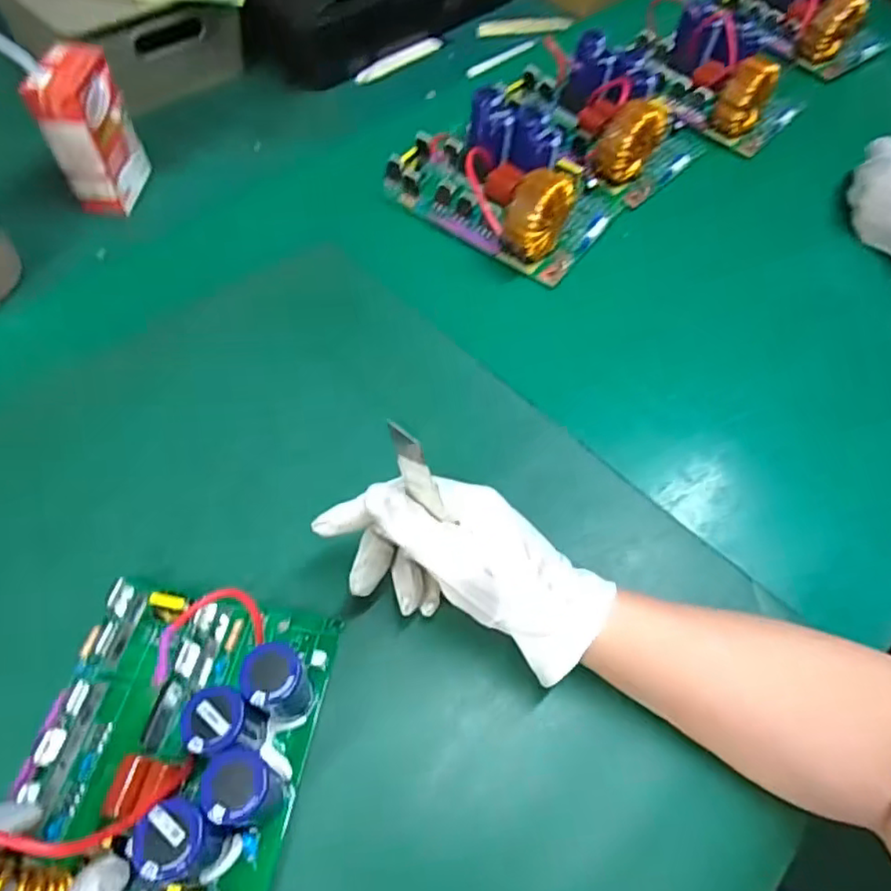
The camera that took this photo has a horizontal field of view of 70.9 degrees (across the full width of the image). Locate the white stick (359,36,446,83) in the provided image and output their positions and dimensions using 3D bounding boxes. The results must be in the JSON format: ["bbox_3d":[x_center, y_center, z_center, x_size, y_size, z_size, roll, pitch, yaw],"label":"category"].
[{"bbox_3d":[-0.048,-0.426,0.690,0.120,0.009,0.016,-39,69,-20],"label":"white stick"}]

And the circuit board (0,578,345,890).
[{"bbox_3d":[-0.143,0.162,0.294,0.132,0.068,0.194,10,61,4],"label":"circuit board"}]

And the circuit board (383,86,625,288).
[{"bbox_3d":[0.054,-0.240,0.545,0.182,0.060,0.134,35,66,16],"label":"circuit board"}]

